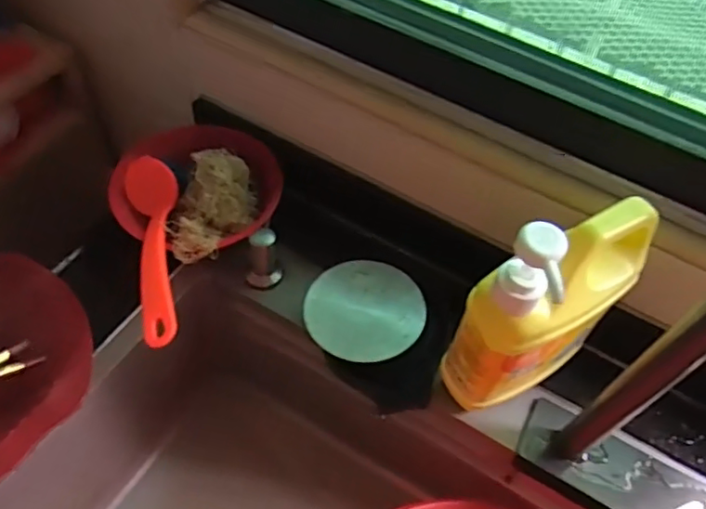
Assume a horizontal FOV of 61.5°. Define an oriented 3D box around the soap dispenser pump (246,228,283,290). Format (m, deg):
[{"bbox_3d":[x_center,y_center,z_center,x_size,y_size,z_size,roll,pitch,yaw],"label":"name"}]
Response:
[{"bbox_3d":[-0.093,0.004,0.608,0.034,0.067,0.030,-8,55,-10],"label":"soap dispenser pump"}]

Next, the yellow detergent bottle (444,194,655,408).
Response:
[{"bbox_3d":[0.152,0.041,0.461,0.133,0.222,0.053,-25,59,-20],"label":"yellow detergent bottle"}]

